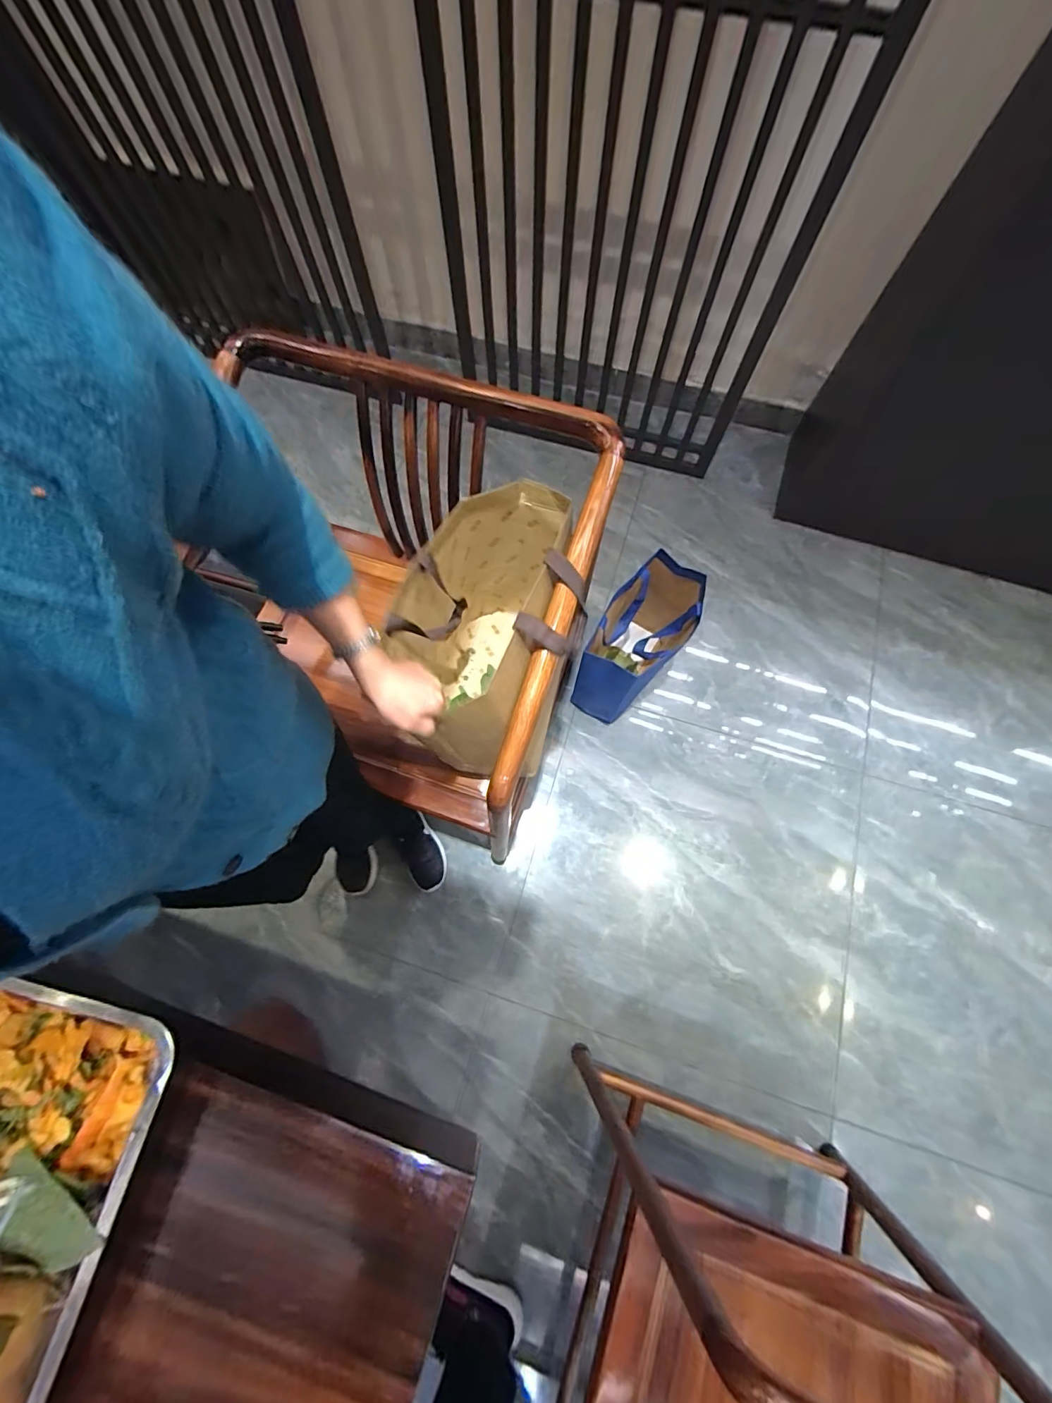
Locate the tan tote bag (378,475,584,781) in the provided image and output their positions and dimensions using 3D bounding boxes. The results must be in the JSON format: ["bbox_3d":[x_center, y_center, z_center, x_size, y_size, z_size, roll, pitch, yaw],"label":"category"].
[{"bbox_3d":[-0.048,-0.088,0.740,0.242,0.318,0.378,21,75,7],"label":"tan tote bag"}]

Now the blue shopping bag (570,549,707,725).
[{"bbox_3d":[0.281,-0.146,1.186,0.178,0.362,0.362,34,77,11],"label":"blue shopping bag"}]

